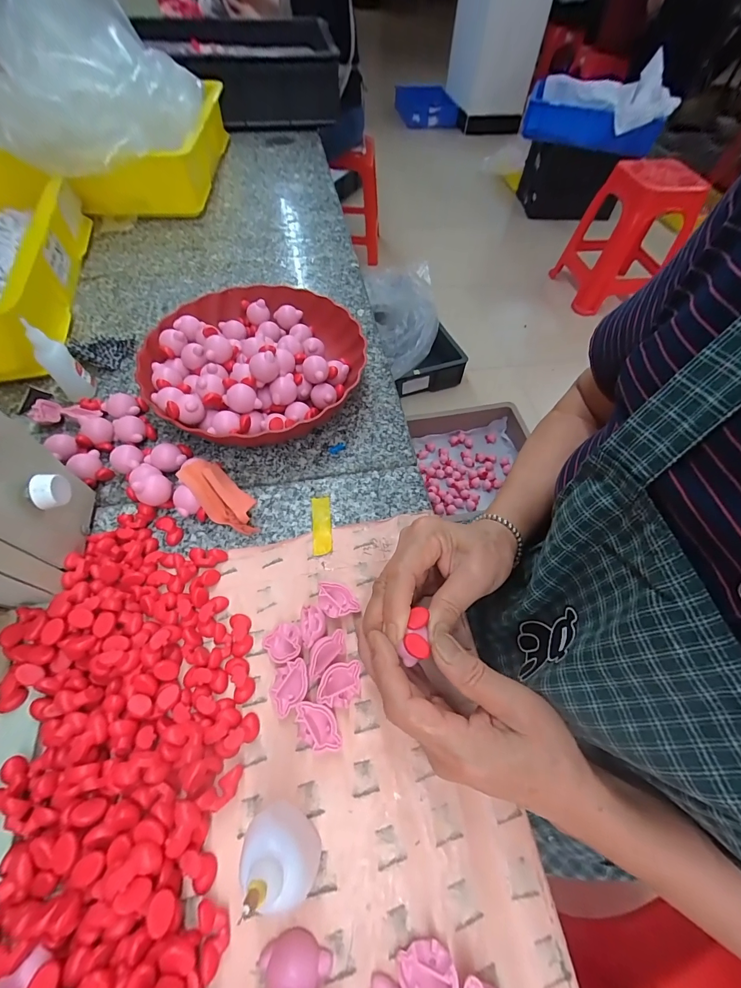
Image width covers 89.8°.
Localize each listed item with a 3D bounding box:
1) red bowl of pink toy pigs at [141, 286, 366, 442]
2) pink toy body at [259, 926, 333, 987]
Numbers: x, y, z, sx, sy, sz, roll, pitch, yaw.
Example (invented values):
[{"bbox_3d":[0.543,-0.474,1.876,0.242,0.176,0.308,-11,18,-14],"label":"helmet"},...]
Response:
[{"bbox_3d":[-0.135,-0.157,0.429,0.226,0.059,0.238,1,59,-1],"label":"red bowl of pink toy pigs"},{"bbox_3d":[-0.041,0.253,0.201,0.037,0.015,0.023,-6,60,-5],"label":"pink toy body"}]

